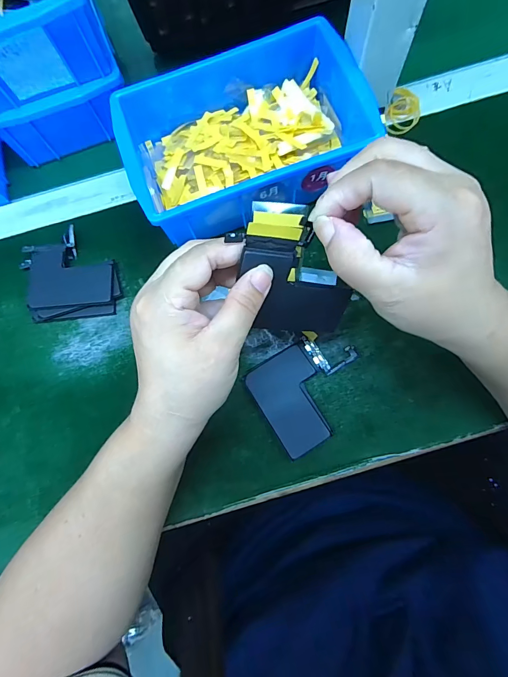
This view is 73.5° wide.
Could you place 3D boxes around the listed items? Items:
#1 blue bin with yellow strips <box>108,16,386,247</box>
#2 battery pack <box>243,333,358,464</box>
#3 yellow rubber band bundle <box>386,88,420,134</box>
[{"bbox_3d":[-0.012,-0.182,0.300,0.201,0.057,0.139,-21,75,-2],"label":"blue bin with yellow strips"},{"bbox_3d":[0.046,0.040,0.276,0.089,0.008,0.074,-34,79,-8],"label":"battery pack"},{"bbox_3d":[0.147,-0.224,0.336,0.030,0.010,0.047,19,78,8],"label":"yellow rubber band bundle"}]

